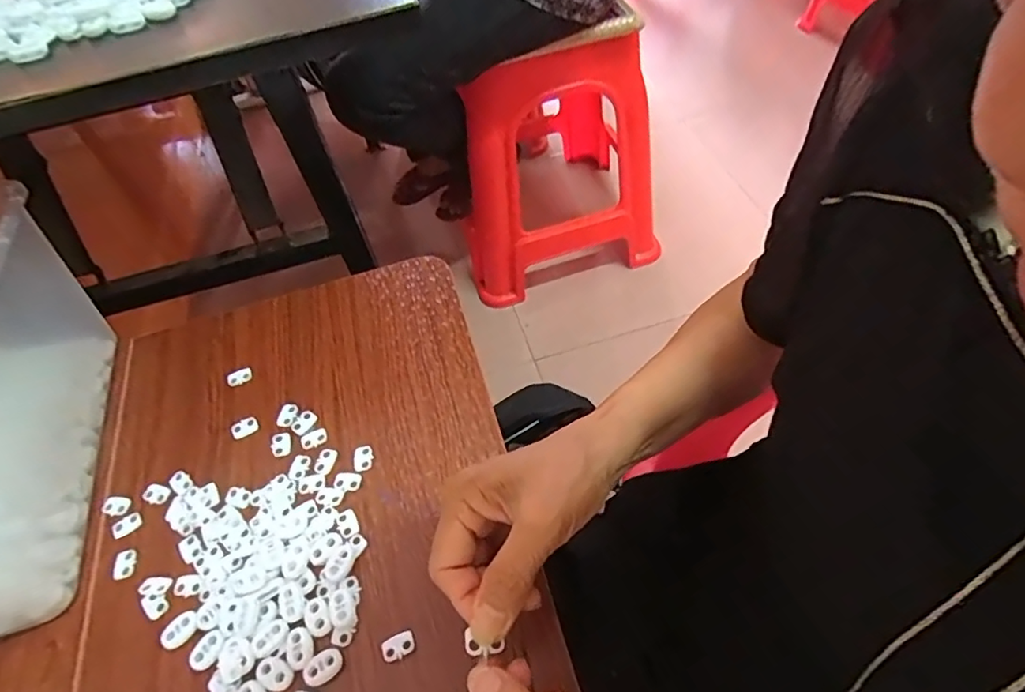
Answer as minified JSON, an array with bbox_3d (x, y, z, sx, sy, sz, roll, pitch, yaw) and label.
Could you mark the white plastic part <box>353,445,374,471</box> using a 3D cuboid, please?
[{"bbox_3d":[-0.108,0.080,0.407,0.014,0.004,0.019,-12,53,-4],"label":"white plastic part"}]

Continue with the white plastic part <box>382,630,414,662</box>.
[{"bbox_3d":[-0.068,0.175,0.330,0.018,0.004,0.013,-20,54,-10],"label":"white plastic part"}]

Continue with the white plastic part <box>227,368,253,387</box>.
[{"bbox_3d":[-0.225,0.025,0.463,0.020,0.005,0.010,-25,55,-13],"label":"white plastic part"}]

